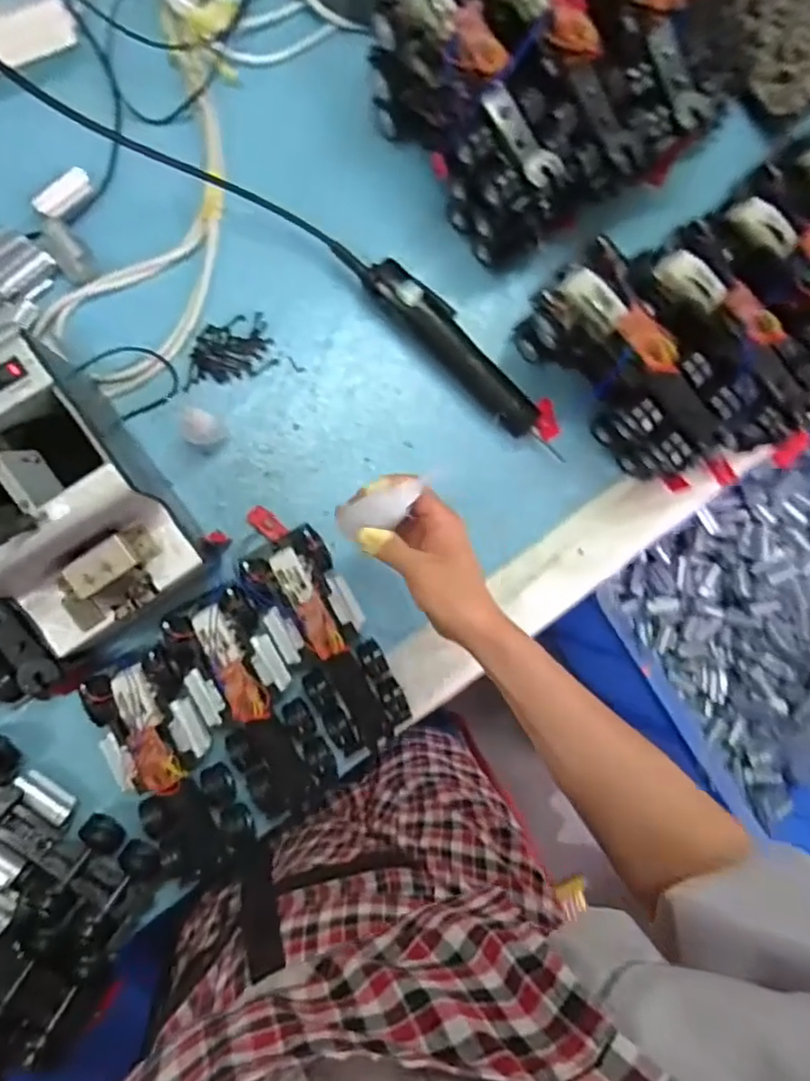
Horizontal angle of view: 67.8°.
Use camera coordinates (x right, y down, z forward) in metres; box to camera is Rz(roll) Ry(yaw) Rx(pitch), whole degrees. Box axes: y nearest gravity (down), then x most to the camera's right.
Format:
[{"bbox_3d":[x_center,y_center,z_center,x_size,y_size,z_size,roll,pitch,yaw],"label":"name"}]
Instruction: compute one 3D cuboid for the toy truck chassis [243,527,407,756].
[{"bbox_3d":[-0.067,0.088,0.520,0.076,0.061,0.194,-28,92,-8],"label":"toy truck chassis"}]

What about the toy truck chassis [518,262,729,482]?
[{"bbox_3d":[0.183,-0.137,0.506,0.059,0.110,0.195,-44,94,-7],"label":"toy truck chassis"}]

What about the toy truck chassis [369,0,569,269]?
[{"bbox_3d":[0.051,-0.341,0.508,0.059,0.120,0.206,-40,94,-8],"label":"toy truck chassis"}]

